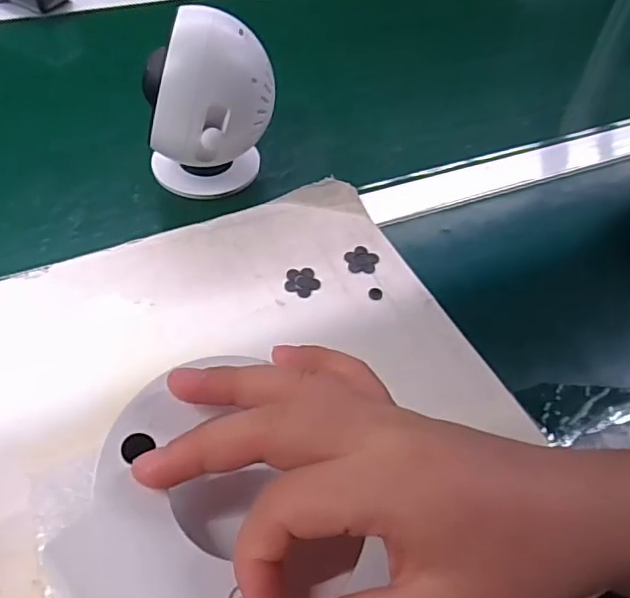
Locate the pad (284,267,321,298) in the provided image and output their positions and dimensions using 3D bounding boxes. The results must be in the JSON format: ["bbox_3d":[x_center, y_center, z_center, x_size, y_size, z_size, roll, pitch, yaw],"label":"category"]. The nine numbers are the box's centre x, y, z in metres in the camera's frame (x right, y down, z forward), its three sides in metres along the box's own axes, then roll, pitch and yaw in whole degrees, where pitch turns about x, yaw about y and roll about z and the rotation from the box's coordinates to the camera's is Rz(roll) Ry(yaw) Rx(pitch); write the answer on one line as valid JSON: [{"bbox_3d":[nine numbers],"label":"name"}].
[{"bbox_3d":[-0.009,-0.013,0.424,0.025,0.004,0.027,7,51,1],"label":"pad"}]

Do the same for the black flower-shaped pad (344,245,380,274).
[{"bbox_3d":[0.036,-0.030,0.439,0.025,0.004,0.026,32,55,19],"label":"black flower-shaped pad"}]

